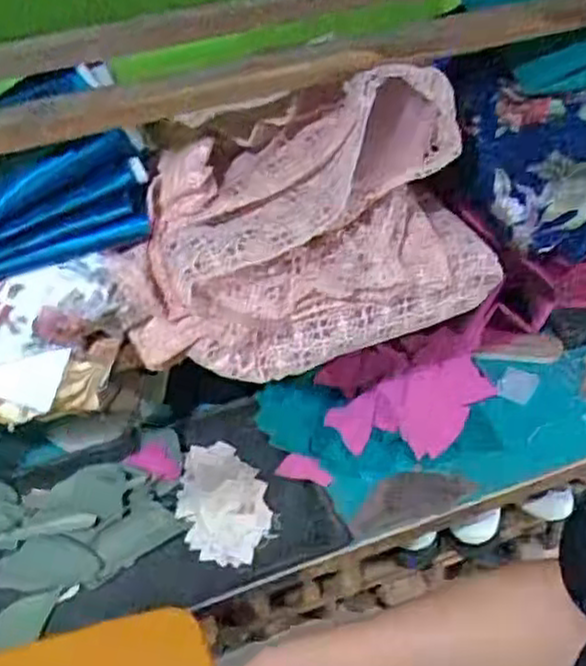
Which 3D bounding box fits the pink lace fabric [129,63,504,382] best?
[{"bbox_3d":[0.013,-0.102,0.664,0.322,0.207,0.153,-9,42,-4],"label":"pink lace fabric"}]

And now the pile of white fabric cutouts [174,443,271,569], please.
[{"bbox_3d":[-0.078,0.190,0.861,0.099,0.010,0.161,-4,42,2],"label":"pile of white fabric cutouts"}]

